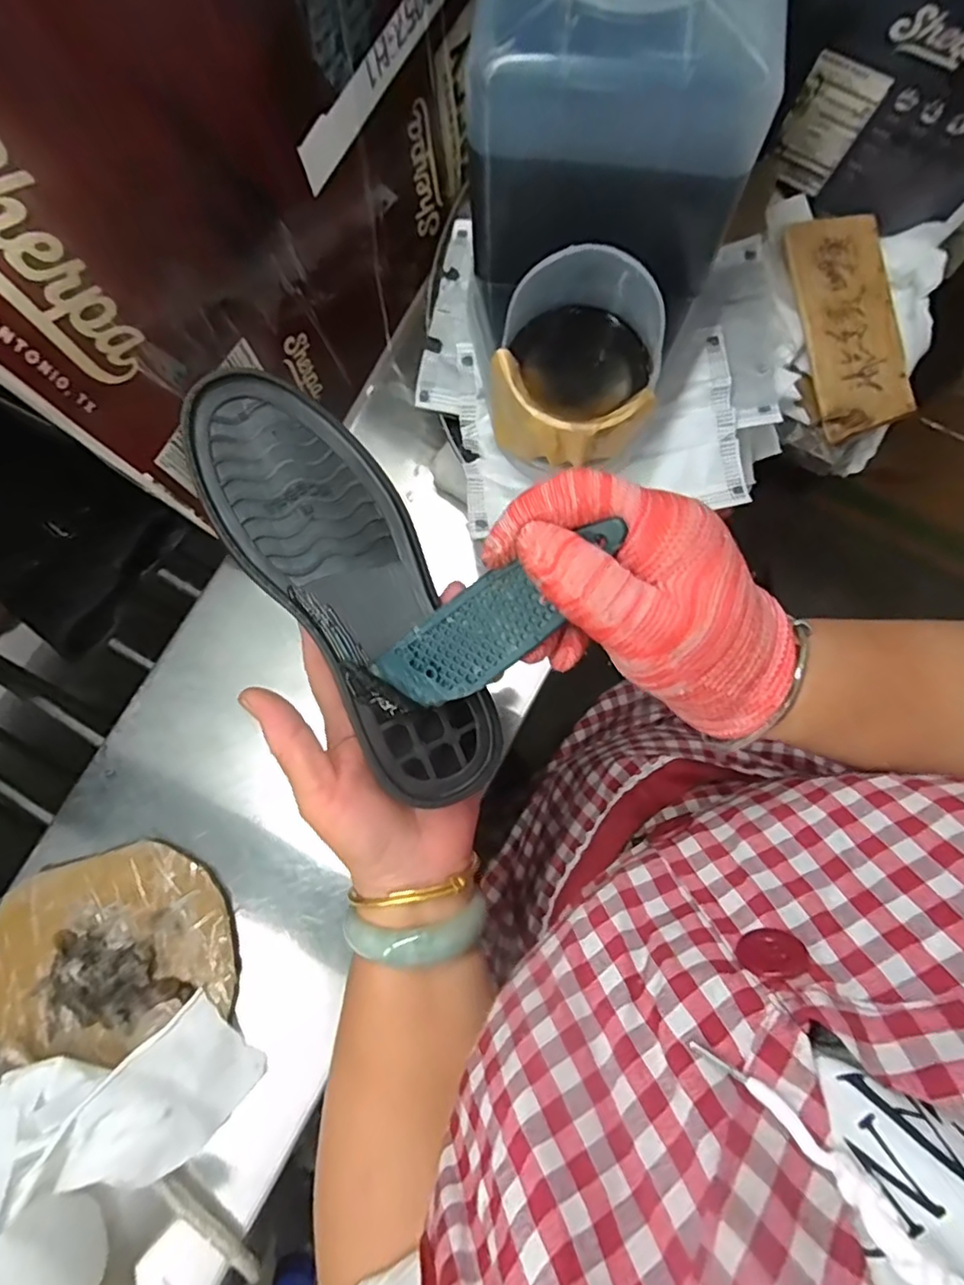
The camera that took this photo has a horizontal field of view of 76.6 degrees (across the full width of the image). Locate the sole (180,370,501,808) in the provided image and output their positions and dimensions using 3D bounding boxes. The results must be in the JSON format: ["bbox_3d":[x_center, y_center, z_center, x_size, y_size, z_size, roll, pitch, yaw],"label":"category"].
[{"bbox_3d":[-0.060,-0.028,0.278,0.072,0.024,0.210,-30,86,-5],"label":"sole"}]

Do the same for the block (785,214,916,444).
[{"bbox_3d":[0.245,-0.216,0.410,0.053,0.025,0.150,-8,79,-1],"label":"block"}]

